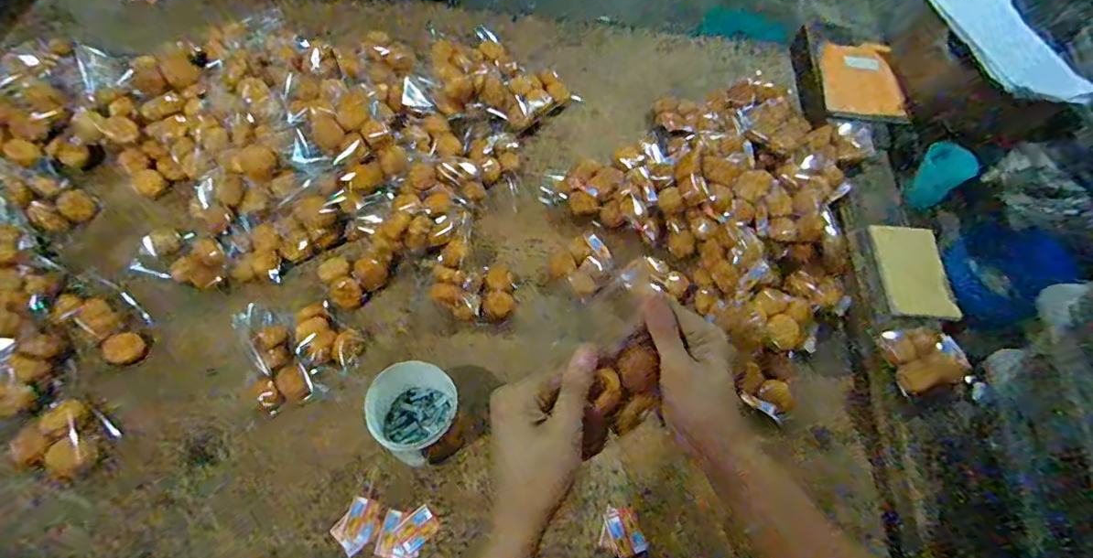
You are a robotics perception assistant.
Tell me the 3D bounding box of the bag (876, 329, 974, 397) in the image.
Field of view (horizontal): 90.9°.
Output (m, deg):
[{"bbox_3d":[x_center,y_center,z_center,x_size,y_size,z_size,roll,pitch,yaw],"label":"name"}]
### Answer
[{"bbox_3d":[0.556,0.119,0.797,0.095,0.034,0.091,-20,62,17],"label":"bag"}]

